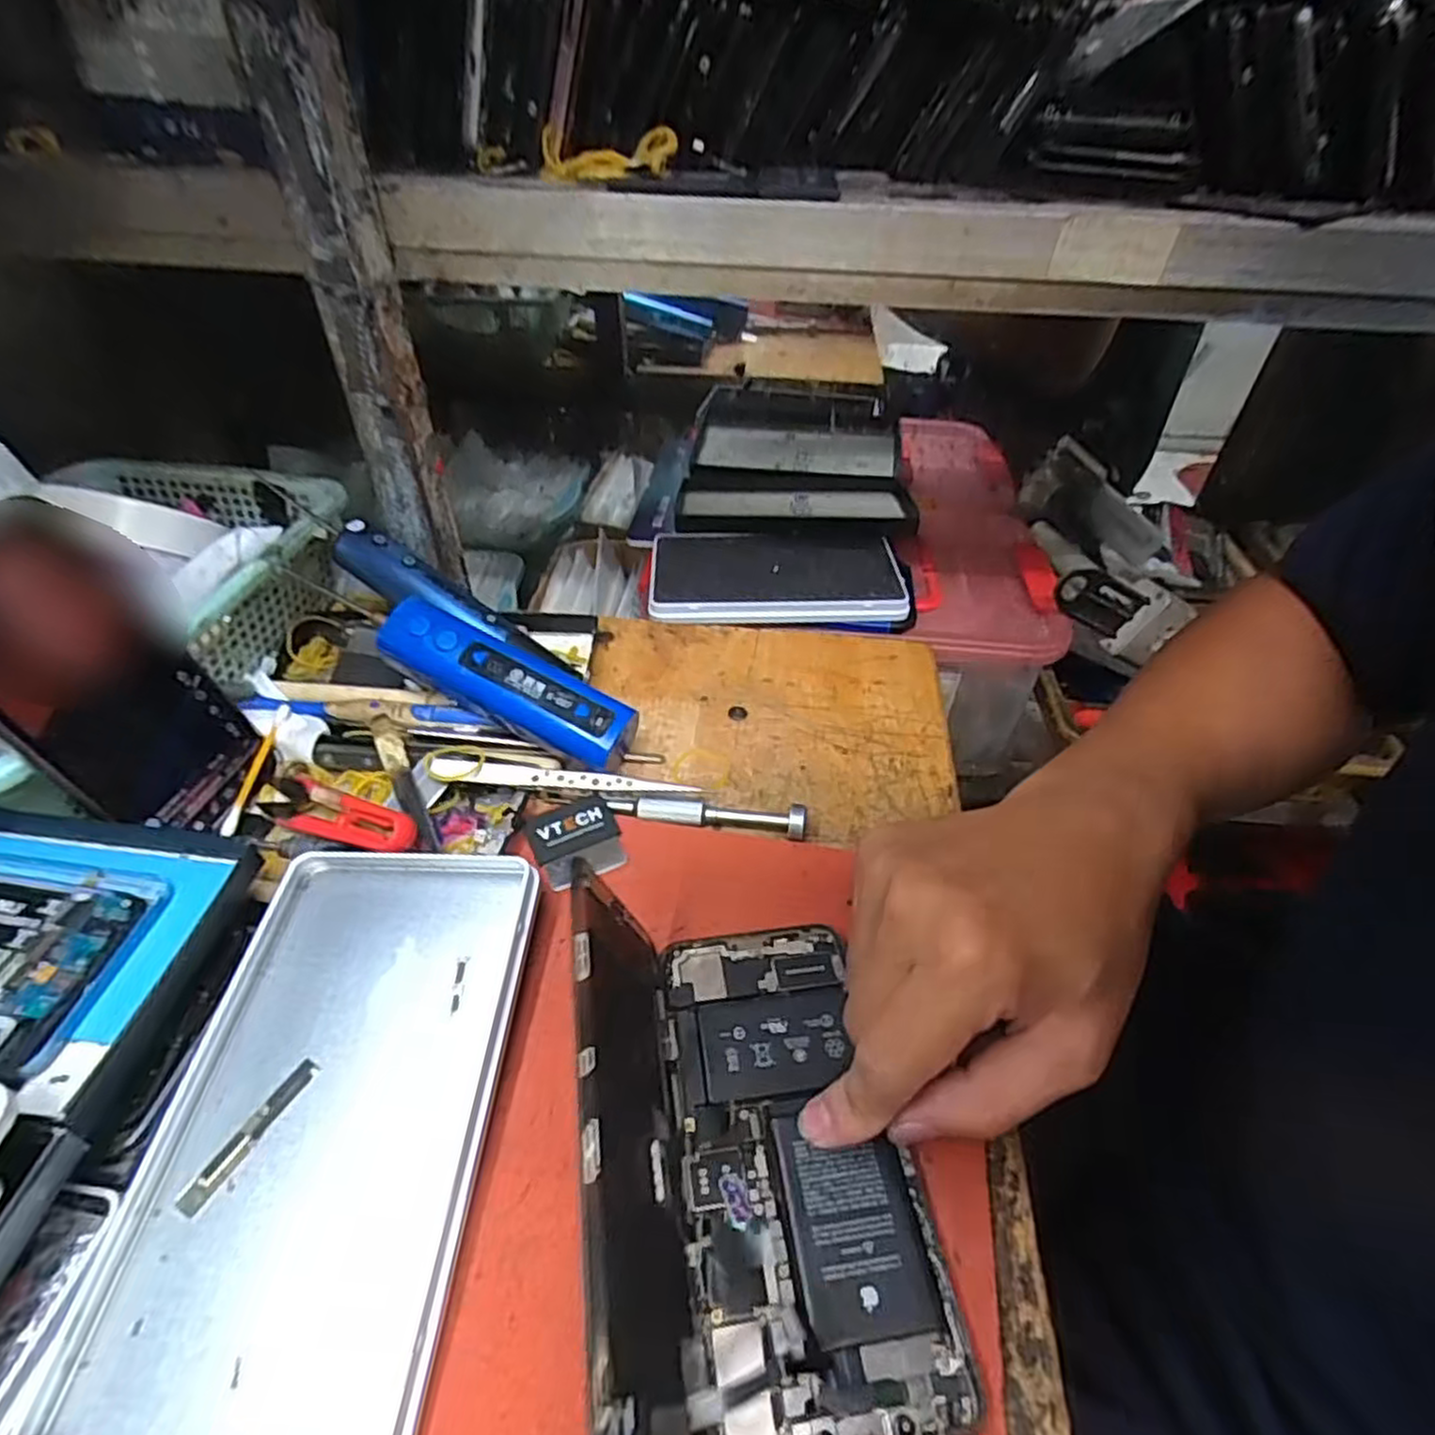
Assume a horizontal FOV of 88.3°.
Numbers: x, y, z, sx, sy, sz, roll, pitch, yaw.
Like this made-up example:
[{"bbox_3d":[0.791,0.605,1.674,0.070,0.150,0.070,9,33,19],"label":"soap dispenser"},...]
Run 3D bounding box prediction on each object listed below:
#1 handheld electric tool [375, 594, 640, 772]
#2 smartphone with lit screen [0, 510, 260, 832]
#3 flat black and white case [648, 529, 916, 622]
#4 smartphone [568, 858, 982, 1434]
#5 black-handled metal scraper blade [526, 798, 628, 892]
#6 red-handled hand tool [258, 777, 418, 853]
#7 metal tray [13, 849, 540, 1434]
[{"bbox_3d":[-0.105,-0.015,0.370,0.130,0.037,0.035,28,46,2],"label":"handheld electric tool"},{"bbox_3d":[-0.252,-0.013,0.299,0.014,0.138,0.069,-5,44,26],"label":"smartphone with lit screen"},{"bbox_3d":[0.043,-0.108,0.550,0.181,0.014,0.103,1,42,-1],"label":"flat black and white case"},{"bbox_3d":[0.015,0.117,0.223,0.097,0.078,0.155,-7,43,-10],"label":"smartphone"},{"bbox_3d":[-0.065,0.058,0.342,0.038,0.008,0.037,-19,46,-21],"label":"black-handled metal scraper blade"},{"bbox_3d":[-0.174,0.042,0.333,0.098,0.015,0.020,8,41,27],"label":"red-handled hand tool"},{"bbox_3d":[-0.131,0.128,0.248,0.106,0.015,0.179,2,47,2],"label":"metal tray"}]

